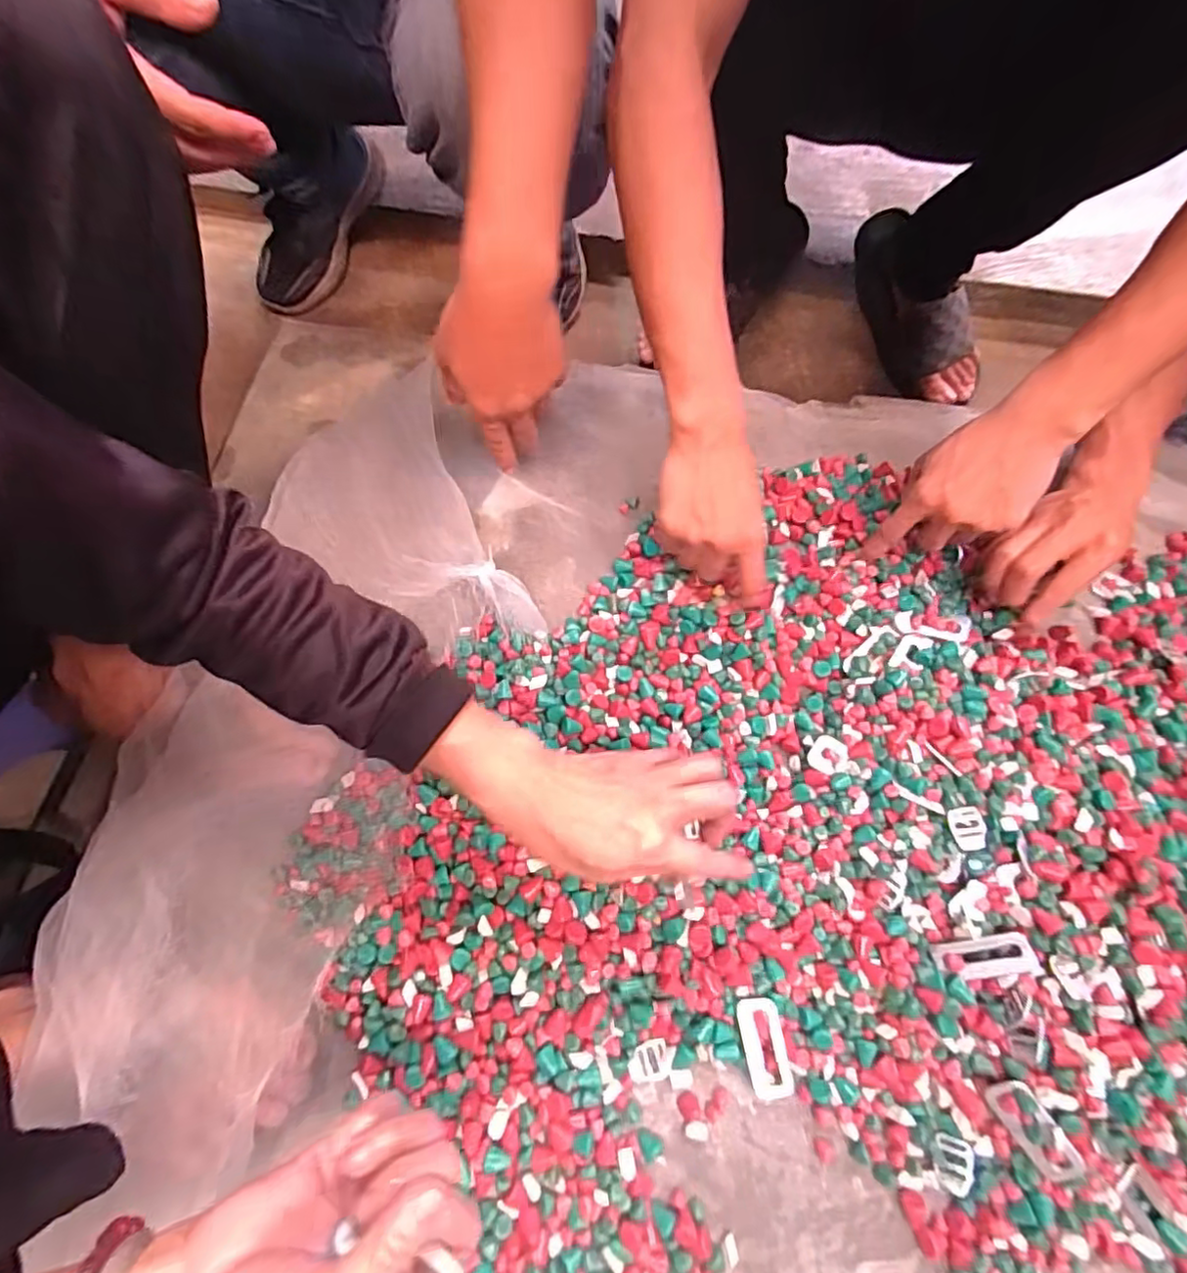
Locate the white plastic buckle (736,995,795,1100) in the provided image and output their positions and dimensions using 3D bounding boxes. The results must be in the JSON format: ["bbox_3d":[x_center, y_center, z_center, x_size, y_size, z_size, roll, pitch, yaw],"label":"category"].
[{"bbox_3d":[0.114,0.274,0.408,0.028,0.005,0.062,-15,81,18],"label":"white plastic buckle"}]

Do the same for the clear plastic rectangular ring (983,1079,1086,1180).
[{"bbox_3d":[0.268,0.301,0.372,0.028,0.007,0.061,-43,75,23],"label":"clear plastic rectangular ring"}]

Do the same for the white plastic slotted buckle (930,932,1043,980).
[{"bbox_3d":[0.259,0.212,0.405,0.059,0.010,0.026,-17,69,20],"label":"white plastic slotted buckle"}]

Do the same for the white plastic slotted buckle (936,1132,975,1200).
[{"bbox_3d":[0.228,0.332,0.384,0.019,0.008,0.029,9,71,6],"label":"white plastic slotted buckle"}]

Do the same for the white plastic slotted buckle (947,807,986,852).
[{"bbox_3d":[0.266,0.137,0.435,0.022,0.004,0.029,-14,74,19],"label":"white plastic slotted buckle"}]

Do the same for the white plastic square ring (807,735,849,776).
[{"bbox_3d":[0.184,0.094,0.480,0.029,0.005,0.028,29,88,23],"label":"white plastic square ring"}]

